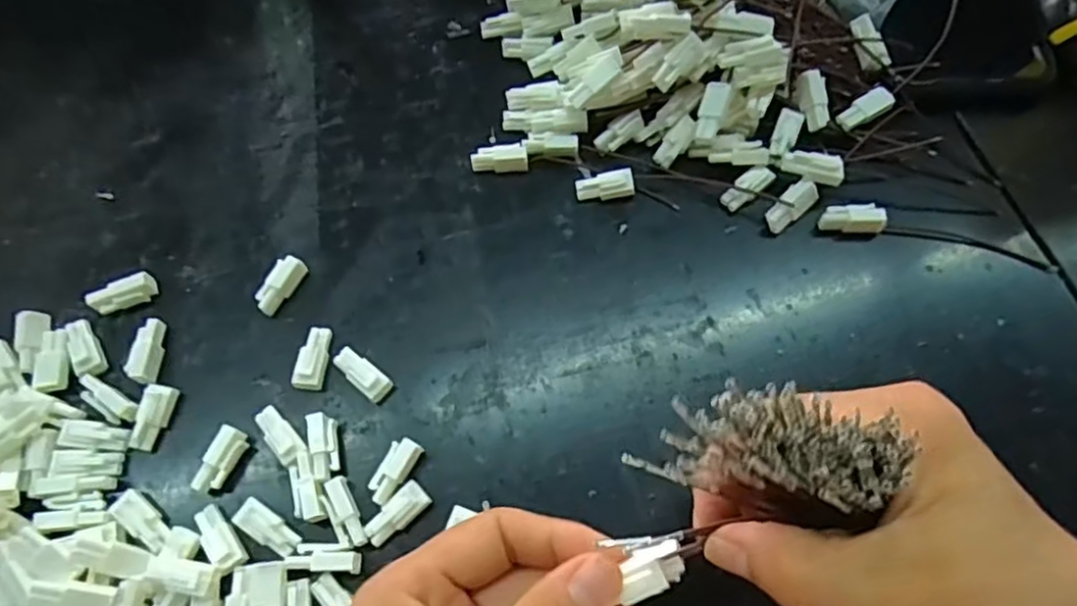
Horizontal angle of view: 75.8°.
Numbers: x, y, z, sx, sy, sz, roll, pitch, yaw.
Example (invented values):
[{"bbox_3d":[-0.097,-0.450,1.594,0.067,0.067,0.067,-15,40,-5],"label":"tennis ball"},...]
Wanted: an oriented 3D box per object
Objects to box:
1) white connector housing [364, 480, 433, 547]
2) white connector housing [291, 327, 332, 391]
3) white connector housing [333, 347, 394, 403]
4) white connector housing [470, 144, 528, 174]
[{"bbox_3d":[-0.052,0.075,0.248,0.025,0.004,0.011,-42,71,-15],"label":"white connector housing"},{"bbox_3d":[-0.090,0.022,0.277,0.011,0.010,0.026,-1,66,2],"label":"white connector housing"},{"bbox_3d":[-0.070,0.028,0.273,0.026,0.010,0.011,37,72,16],"label":"white connector housing"},{"bbox_3d":[-0.018,-0.065,0.312,0.025,0.010,0.010,-4,66,0],"label":"white connector housing"}]

